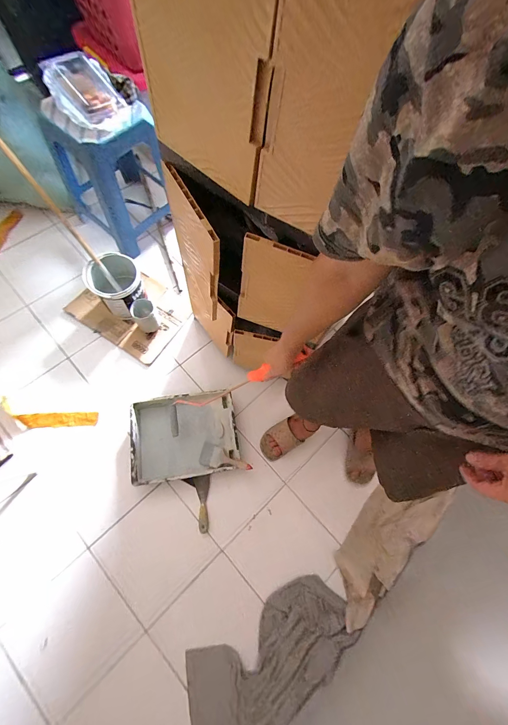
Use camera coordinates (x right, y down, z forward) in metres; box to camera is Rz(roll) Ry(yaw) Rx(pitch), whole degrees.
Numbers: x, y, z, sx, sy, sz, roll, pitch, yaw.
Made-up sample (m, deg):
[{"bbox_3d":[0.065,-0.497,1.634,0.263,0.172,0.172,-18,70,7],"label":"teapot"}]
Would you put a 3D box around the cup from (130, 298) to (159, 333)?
[{"bbox_3d":[-0.410,-0.179,1.131,0.084,0.124,0.075,-35,76,-14],"label":"cup"}]

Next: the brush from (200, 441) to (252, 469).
[{"bbox_3d":[-0.094,0.321,0.992,0.170,0.025,0.073,17,72,1],"label":"brush"}]

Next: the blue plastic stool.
[{"bbox_3d":[-0.544,-0.724,1.152,0.322,0.396,0.326,41,74,9],"label":"blue plastic stool"}]

